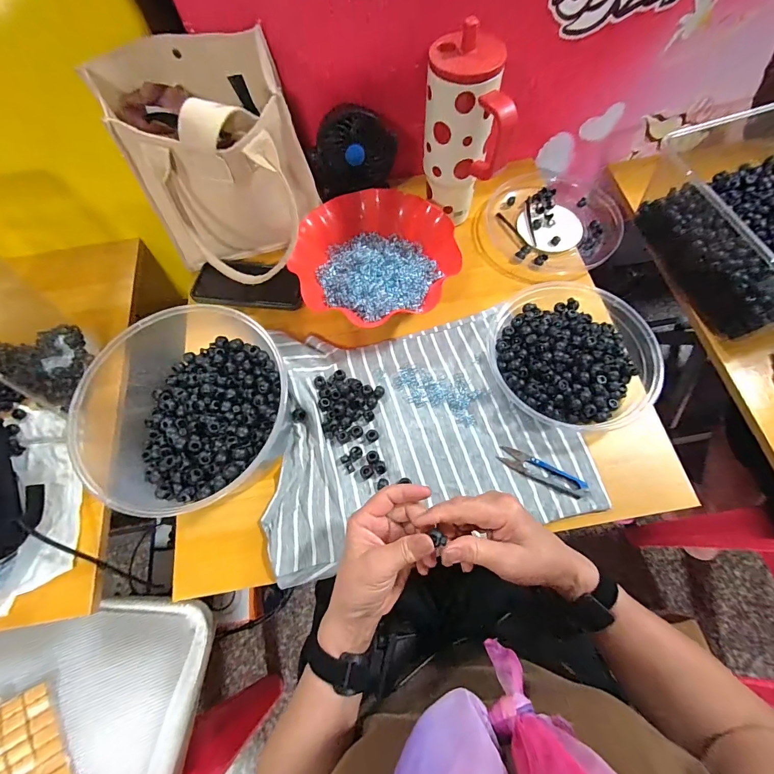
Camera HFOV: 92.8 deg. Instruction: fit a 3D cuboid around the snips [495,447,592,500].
[{"bbox_3d":[0.180,0.097,0.425,0.100,0.010,0.027,23,70,12],"label":"snips"}]

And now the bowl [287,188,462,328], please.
[{"bbox_3d":[-0.014,-0.180,0.525,0.218,0.056,0.211,-1,67,2],"label":"bowl"}]

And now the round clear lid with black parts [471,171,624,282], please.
[{"bbox_3d":[0.249,-0.255,0.575,0.220,0.026,0.200,-1,67,2],"label":"round clear lid with black parts"}]

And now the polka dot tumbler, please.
[{"bbox_3d":[0.096,-0.305,0.483,0.088,0.223,0.092,-5,67,1],"label":"polka dot tumbler"}]

